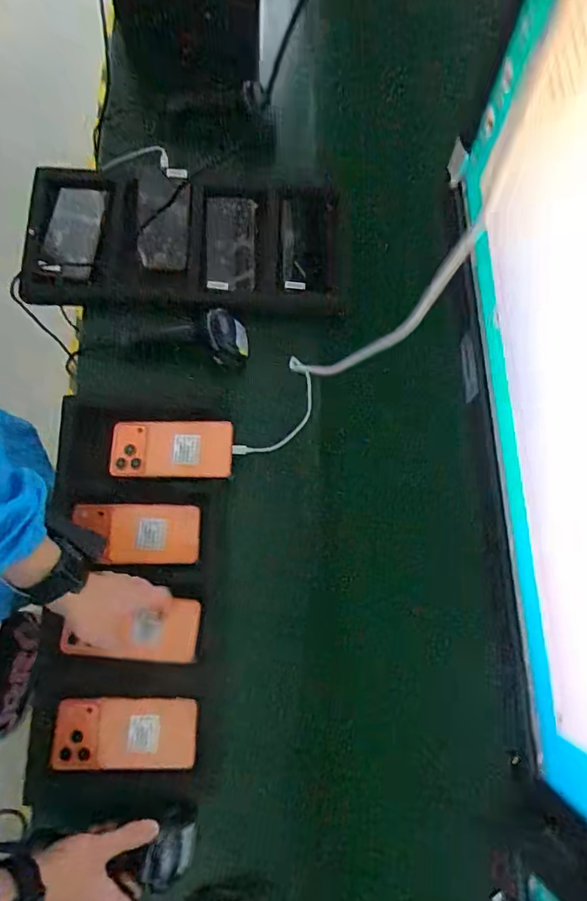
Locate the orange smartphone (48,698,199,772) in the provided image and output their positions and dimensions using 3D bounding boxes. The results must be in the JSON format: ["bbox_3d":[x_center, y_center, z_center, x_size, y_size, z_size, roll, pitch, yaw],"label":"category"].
[{"bbox_3d":[-0.200,0.340,0.617,0.162,0.007,0.075,6,73,-10],"label":"orange smartphone"}]

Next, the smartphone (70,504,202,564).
[{"bbox_3d":[-0.207,0.111,0.684,0.160,0.011,0.077,2,85,-9],"label":"smartphone"}]

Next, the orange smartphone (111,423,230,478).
[{"bbox_3d":[-0.166,-0.002,0.704,0.163,0.020,0.077,0,75,-1],"label":"orange smartphone"}]

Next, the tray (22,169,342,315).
[{"bbox_3d":[-0.172,-0.313,0.783,0.459,0.032,0.238,7,75,-5],"label":"tray"}]

